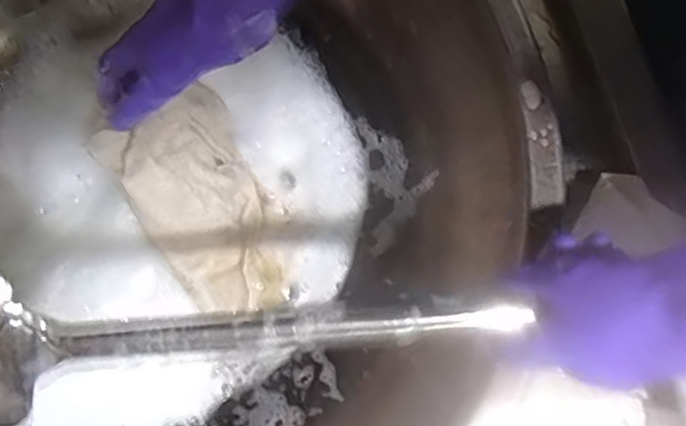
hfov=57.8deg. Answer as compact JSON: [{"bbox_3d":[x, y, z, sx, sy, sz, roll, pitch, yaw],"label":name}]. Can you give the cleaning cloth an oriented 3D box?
[{"bbox_3d":[-0.144,-0.003,0.640,0.121,0.067,0.233,-25,122,-5],"label":"cleaning cloth"}]

